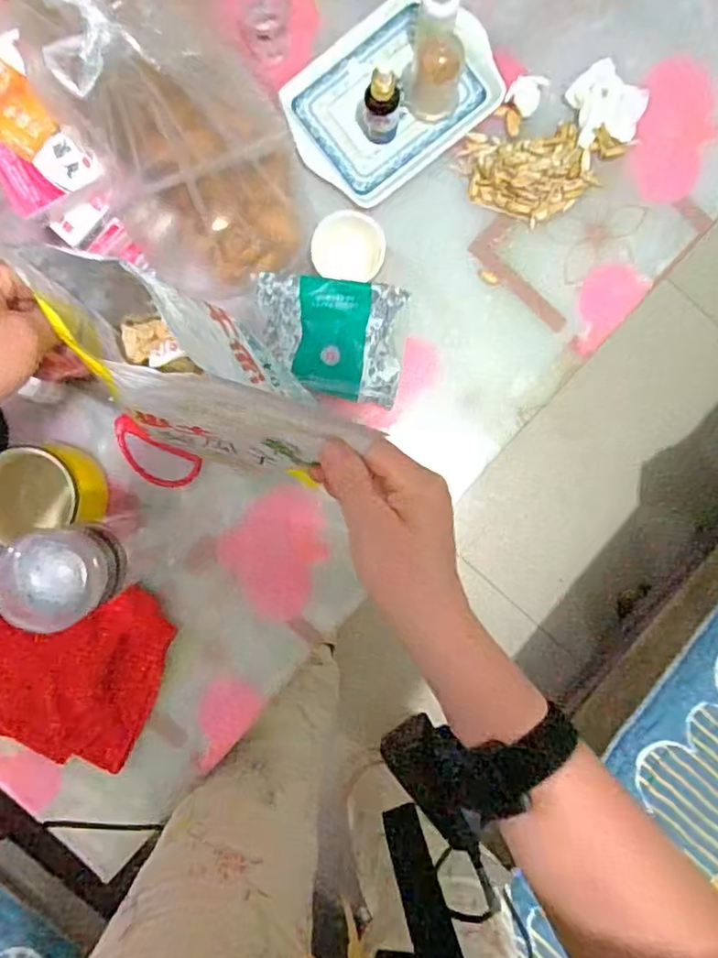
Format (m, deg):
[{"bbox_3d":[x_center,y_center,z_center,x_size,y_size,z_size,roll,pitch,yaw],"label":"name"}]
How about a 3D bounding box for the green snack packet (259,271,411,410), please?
[{"bbox_3d":[-0.025,-0.122,0.545,0.127,0.038,0.101,7,93,-1],"label":"green snack packet"}]

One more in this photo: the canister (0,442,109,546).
[{"bbox_3d":[-0.288,0.011,0.577,0.090,0.077,0.080,-6,93,-1],"label":"canister"}]

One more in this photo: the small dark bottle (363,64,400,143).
[{"bbox_3d":[0.021,-0.335,0.563,0.030,0.089,0.028,12,92,-1],"label":"small dark bottle"}]

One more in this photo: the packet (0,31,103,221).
[{"bbox_3d":[-0.278,-0.282,0.509,0.080,0.019,0.130,-34,93,1],"label":"packet"}]

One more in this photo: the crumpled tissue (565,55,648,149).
[{"bbox_3d":[0.238,-0.362,0.597,0.066,0.013,0.080,-15,93,0],"label":"crumpled tissue"}]

